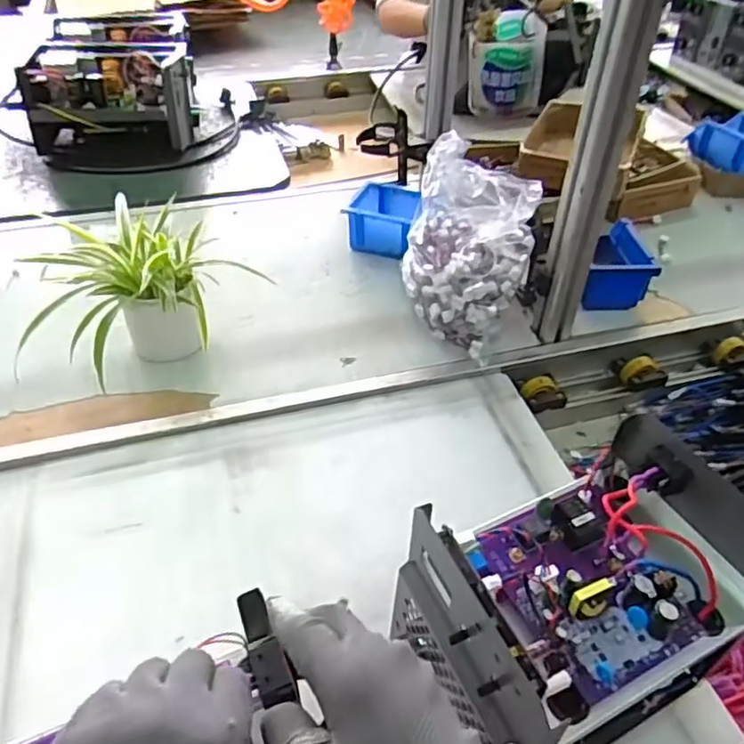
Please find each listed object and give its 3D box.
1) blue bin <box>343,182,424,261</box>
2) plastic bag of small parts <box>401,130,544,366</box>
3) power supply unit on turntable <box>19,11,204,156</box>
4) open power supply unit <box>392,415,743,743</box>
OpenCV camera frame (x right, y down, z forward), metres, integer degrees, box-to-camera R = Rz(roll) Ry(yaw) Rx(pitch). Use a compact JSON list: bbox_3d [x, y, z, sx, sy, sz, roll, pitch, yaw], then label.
[{"bbox_3d":[0.016,-0.235,1.005,0.102,0.073,0.116,11,43,9],"label":"blue bin"},{"bbox_3d":[0.124,-0.154,0.832,0.155,0.213,0.168,18,45,16],"label":"plastic bag of small parts"},{"bbox_3d":[-0.499,-0.597,1.308,0.280,0.166,0.414,-3,43,-6],"label":"power supply unit on turntable"},{"bbox_3d":[0.144,0.149,0.444,0.217,0.119,0.156,-17,46,-19],"label":"open power supply unit"}]

